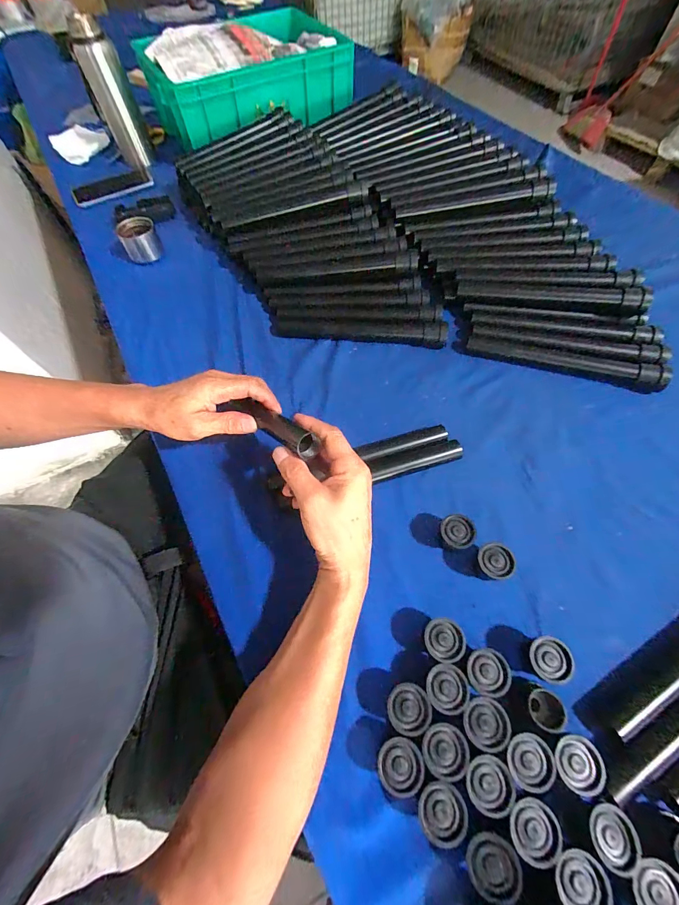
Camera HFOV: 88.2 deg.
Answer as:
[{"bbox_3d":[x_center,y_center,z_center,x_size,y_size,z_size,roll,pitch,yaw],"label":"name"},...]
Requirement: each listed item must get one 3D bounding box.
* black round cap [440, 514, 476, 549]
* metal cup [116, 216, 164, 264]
[{"bbox_3d":[0.123,0.084,0.368,0.032,0.033,0.033,-1,62,2],"label":"black round cap"},{"bbox_3d":[-0.348,-0.371,0.618,0.063,0.049,0.059,-29,64,-12],"label":"metal cup"}]

